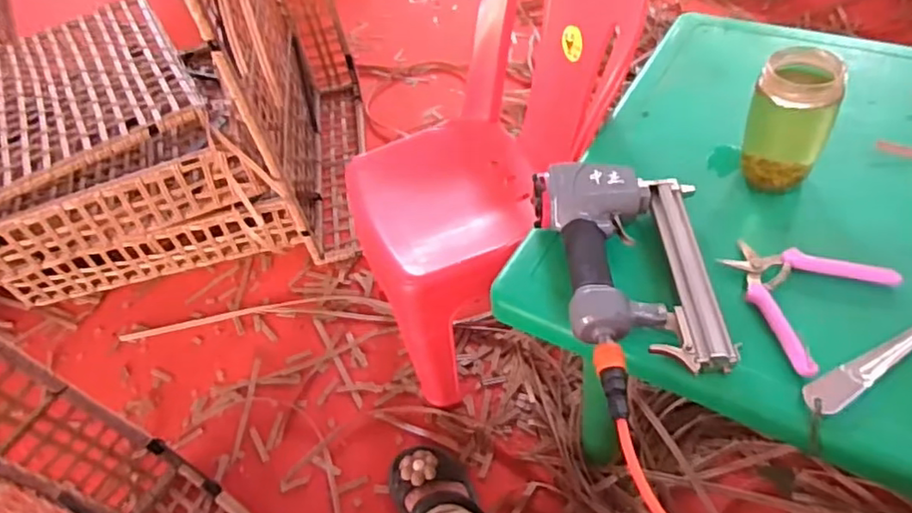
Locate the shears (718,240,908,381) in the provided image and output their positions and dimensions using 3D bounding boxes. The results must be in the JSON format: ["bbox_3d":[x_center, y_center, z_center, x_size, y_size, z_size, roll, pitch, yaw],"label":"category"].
[{"bbox_3d":[0.323,0.028,0.600,0.153,0.018,0.126,-36,54,-19],"label":"shears"}]

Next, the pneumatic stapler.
[{"bbox_3d":[0.163,0.002,0.601,0.163,0.043,0.227,-5,50,6],"label":"pneumatic stapler"}]

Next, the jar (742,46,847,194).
[{"bbox_3d":[0.335,-0.130,0.640,0.081,0.139,0.072,23,58,25],"label":"jar"}]

